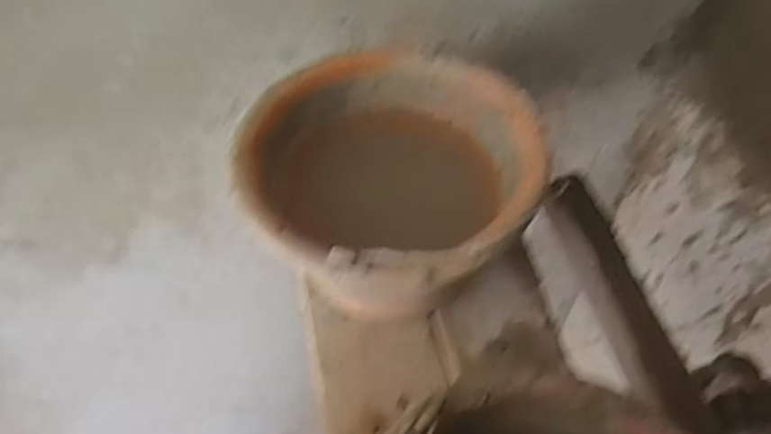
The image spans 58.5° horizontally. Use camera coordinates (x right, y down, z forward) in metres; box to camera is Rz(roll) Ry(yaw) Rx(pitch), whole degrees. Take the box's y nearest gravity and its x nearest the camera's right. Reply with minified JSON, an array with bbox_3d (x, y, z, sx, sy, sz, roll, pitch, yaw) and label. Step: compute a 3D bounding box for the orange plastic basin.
[{"bbox_3d":[0.005,-0.022,0.603,0.240,0.134,0.251,-30,59,-22],"label":"orange plastic basin"}]

